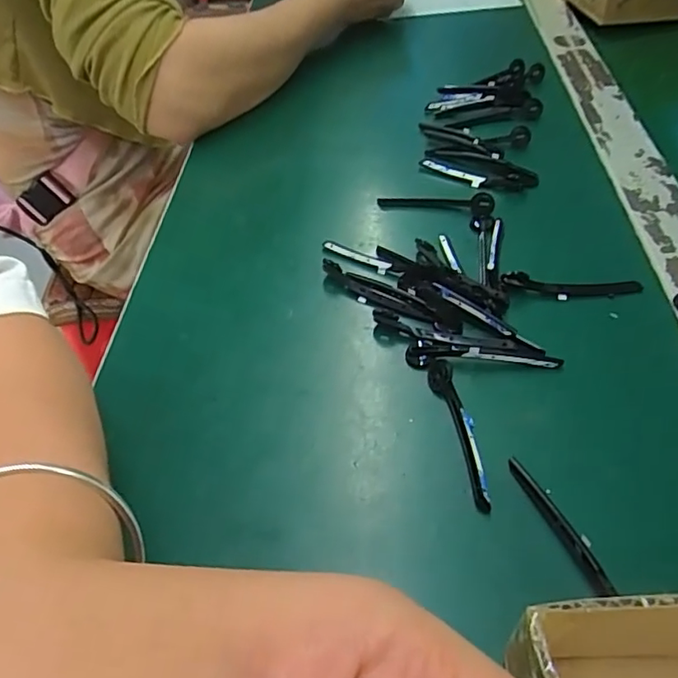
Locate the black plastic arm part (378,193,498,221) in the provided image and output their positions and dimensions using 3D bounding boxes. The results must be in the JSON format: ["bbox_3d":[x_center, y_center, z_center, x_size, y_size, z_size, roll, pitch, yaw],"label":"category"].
[{"bbox_3d":[0.062,-0.088,0.364,0.072,0.010,0.015,7,50,12],"label":"black plastic arm part"}]

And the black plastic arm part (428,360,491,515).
[{"bbox_3d":[0.054,0.040,0.254,0.012,0.007,0.077,-11,48,-4],"label":"black plastic arm part"}]

